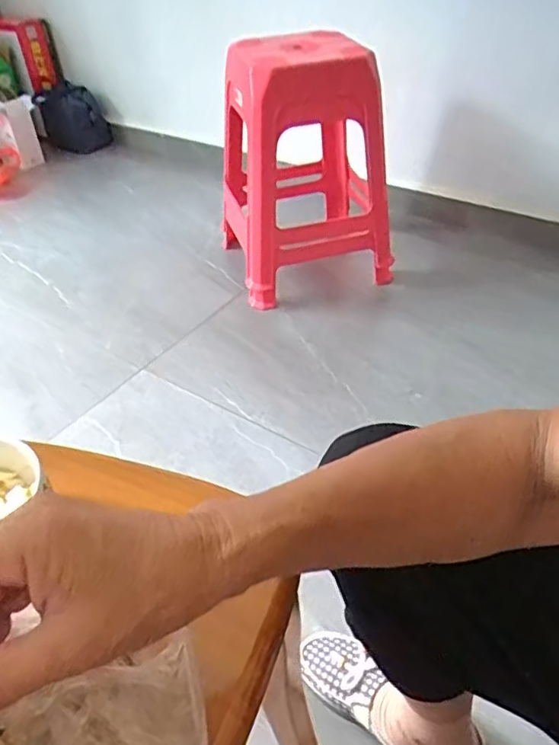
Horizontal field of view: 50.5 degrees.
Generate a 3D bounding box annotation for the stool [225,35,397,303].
[{"bbox_3d":[0.044,-0.515,1.445,0.358,0.511,0.401,-12,41,-8],"label":"stool"}]

